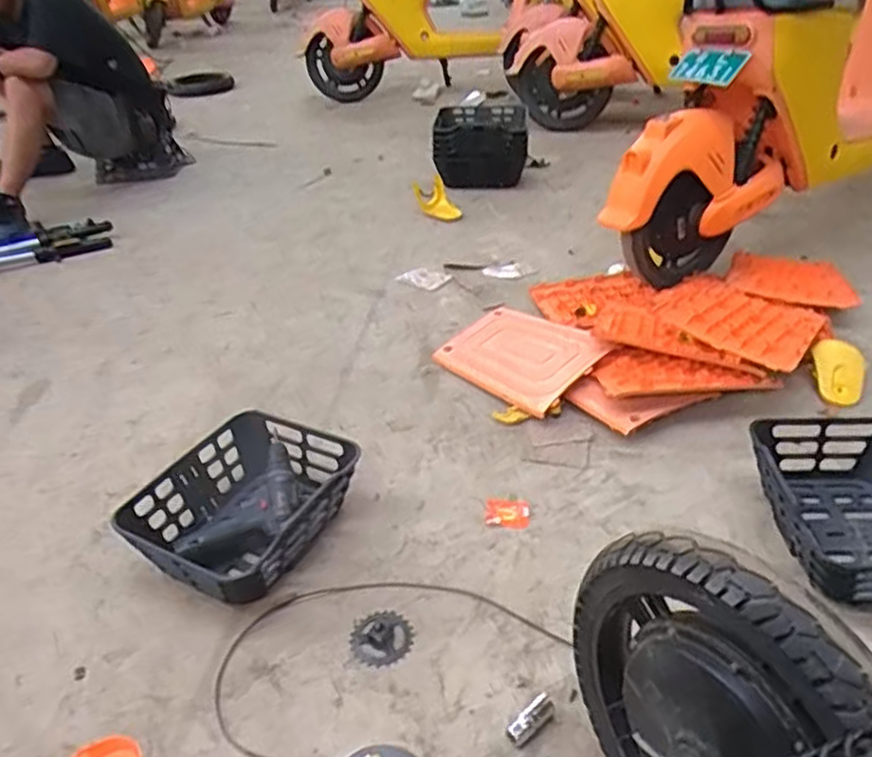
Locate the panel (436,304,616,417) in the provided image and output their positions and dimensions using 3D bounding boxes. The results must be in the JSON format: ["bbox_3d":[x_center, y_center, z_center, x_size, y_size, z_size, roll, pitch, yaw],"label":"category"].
[{"bbox_3d":[0.178,-0.056,1.498,0.242,0.023,0.320,-40,44,-25],"label":"panel"}]

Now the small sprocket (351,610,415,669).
[{"bbox_3d":[-0.074,0.360,0.987,0.086,0.006,0.089,-3,35,2],"label":"small sprocket"}]

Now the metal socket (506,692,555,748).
[{"bbox_3d":[0.117,0.419,0.866,0.076,0.028,0.025,-31,43,-32],"label":"metal socket"}]

